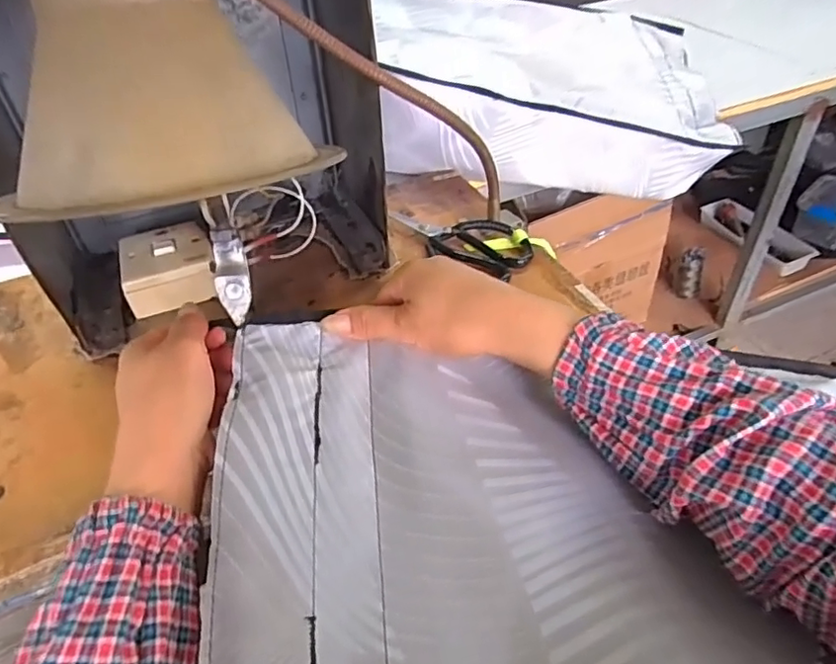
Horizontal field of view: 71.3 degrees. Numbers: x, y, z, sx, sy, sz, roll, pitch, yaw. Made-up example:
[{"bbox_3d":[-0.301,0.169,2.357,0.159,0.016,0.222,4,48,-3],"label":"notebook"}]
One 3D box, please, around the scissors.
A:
[{"bbox_3d":[0.050,-0.104,0.627,0.077,0.017,0.159,-34,50,-28],"label":"scissors"}]

